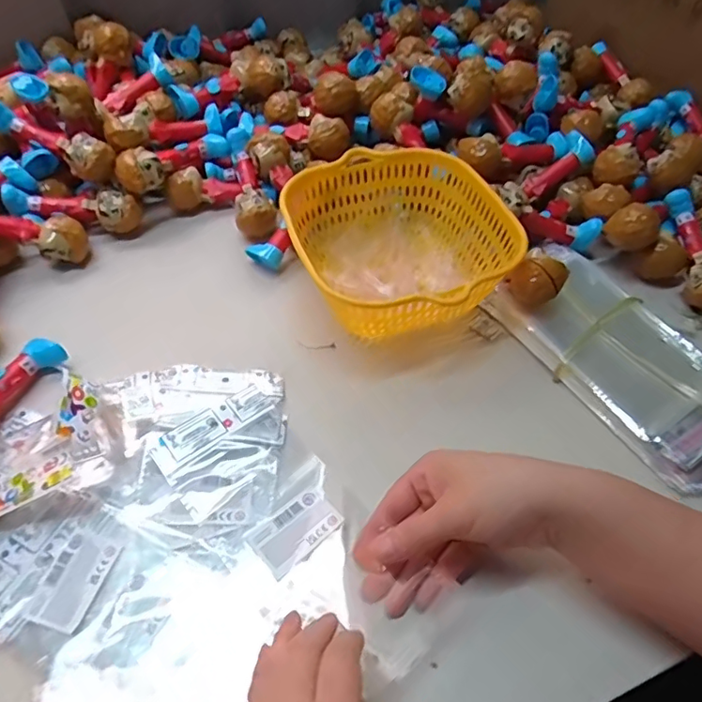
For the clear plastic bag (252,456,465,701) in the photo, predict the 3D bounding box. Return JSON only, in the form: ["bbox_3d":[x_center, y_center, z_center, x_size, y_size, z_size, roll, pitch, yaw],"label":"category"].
[{"bbox_3d":[-0.003,0.148,0.367,0.145,0.011,0.082,39,60,20],"label":"clear plastic bag"}]

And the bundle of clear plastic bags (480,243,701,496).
[{"bbox_3d":[0.244,0.005,0.471,0.122,0.028,0.245,-26,57,-20],"label":"bundle of clear plastic bags"}]

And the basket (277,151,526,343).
[{"bbox_3d":[0.045,-0.098,0.504,0.197,0.074,0.208,-9,53,-8],"label":"basket"}]

